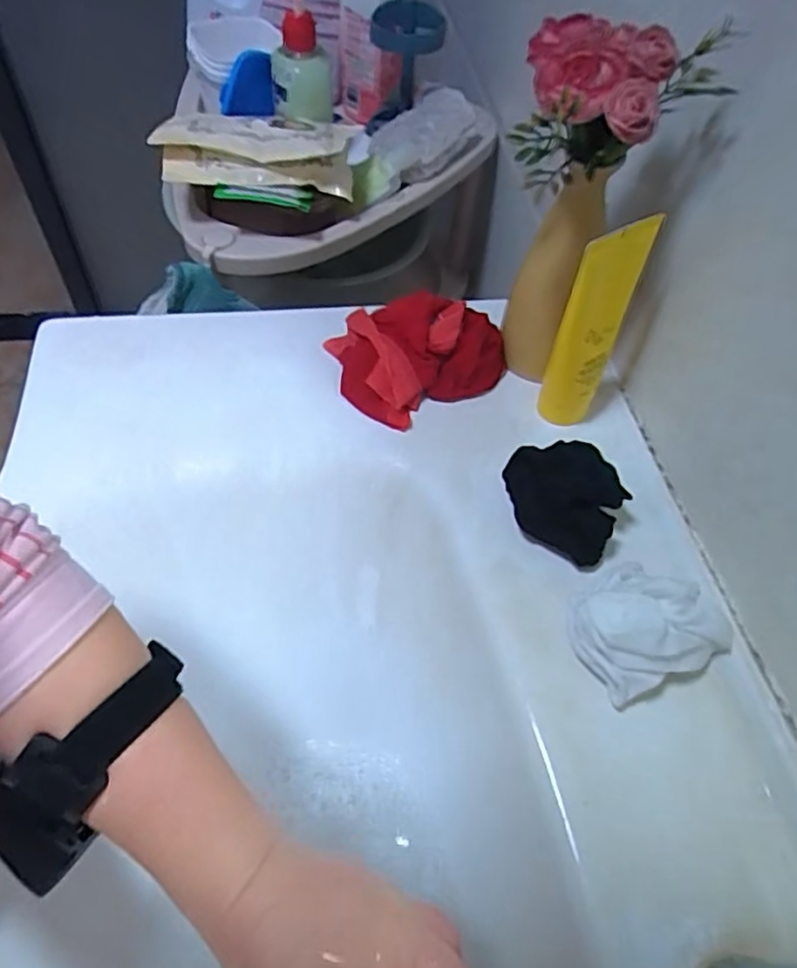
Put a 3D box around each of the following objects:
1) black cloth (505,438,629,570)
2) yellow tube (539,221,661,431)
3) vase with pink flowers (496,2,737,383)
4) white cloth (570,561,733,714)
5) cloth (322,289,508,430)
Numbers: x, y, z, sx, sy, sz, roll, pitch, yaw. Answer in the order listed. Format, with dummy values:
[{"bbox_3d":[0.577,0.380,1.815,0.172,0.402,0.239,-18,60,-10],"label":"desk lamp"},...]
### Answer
[{"bbox_3d":[0.106,0.005,0.426,0.078,0.036,0.063,30,58,14],"label":"black cloth"},{"bbox_3d":[0.127,-0.100,0.437,0.040,0.149,0.045,25,57,11],"label":"yellow tube"},{"bbox_3d":[0.108,-0.166,0.424,0.103,0.221,0.084,20,57,5],"label":"vase with pink flowers"},{"bbox_3d":[0.144,0.078,0.371,0.082,0.054,0.064,-17,59,-16],"label":"white cloth"},{"bbox_3d":[0.013,-0.105,0.500,0.123,0.044,0.099,-24,62,-20],"label":"cloth"}]

